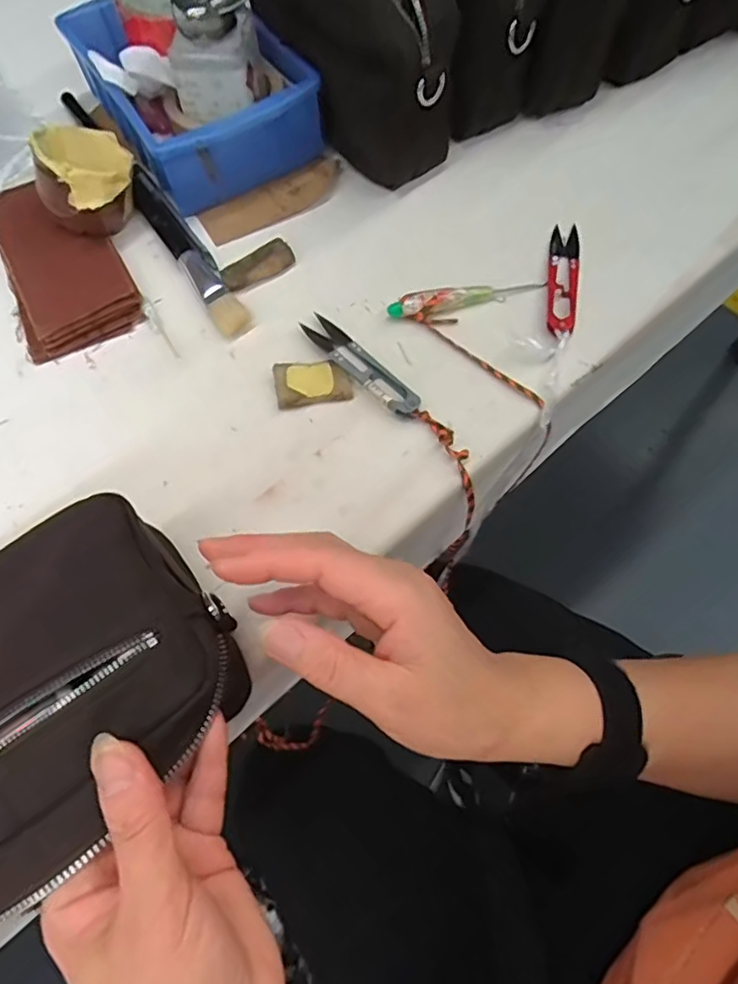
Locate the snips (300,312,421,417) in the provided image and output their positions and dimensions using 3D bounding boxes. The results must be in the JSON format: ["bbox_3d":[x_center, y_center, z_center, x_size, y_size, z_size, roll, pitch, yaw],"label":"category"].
[{"bbox_3d":[-0.006,-0.083,0.394,0.023,0.011,0.101,-40,70,-15],"label":"snips"}]

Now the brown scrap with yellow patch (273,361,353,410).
[{"bbox_3d":[-0.035,-0.069,0.390,0.047,0.005,0.030,-8,65,-2],"label":"brown scrap with yellow patch"}]

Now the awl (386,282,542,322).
[{"bbox_3d":[0.066,-0.133,0.417,0.104,0.014,0.017,-15,66,-5],"label":"awl"}]

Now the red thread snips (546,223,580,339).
[{"bbox_3d":[0.131,-0.144,0.416,0.020,0.006,0.098,3,62,18],"label":"red thread snips"}]

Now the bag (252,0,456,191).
[{"bbox_3d":[-0.012,-0.325,0.440,0.083,0.126,0.179,-33,68,-13],"label":"bag"}]

